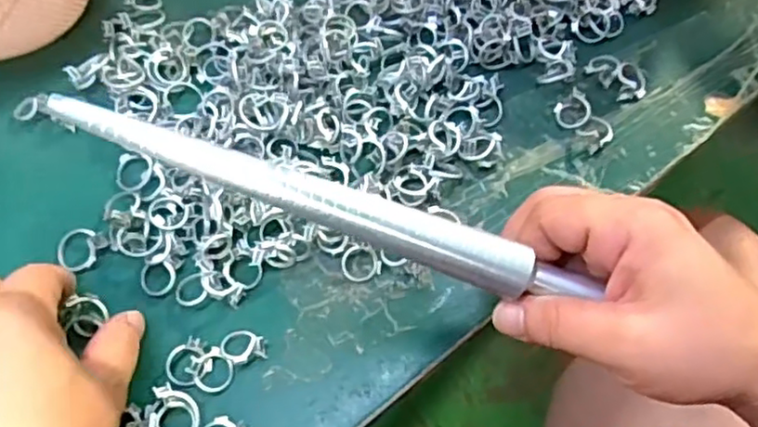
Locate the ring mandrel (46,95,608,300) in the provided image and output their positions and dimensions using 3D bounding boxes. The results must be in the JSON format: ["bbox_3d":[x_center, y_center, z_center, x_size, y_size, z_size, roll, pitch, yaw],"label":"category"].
[{"bbox_3d":[-0.011,-0.001,0.249,0.212,0.017,0.020,20,64,-11],"label":"ring mandrel"}]

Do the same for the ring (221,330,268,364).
[{"bbox_3d":[-0.063,0.061,0.309,0.020,0.010,0.016,-14,65,-6],"label":"ring"}]

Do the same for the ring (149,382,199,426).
[{"bbox_3d":[-0.090,0.090,0.296,0.021,0.005,0.025,6,86,1],"label":"ring"}]

